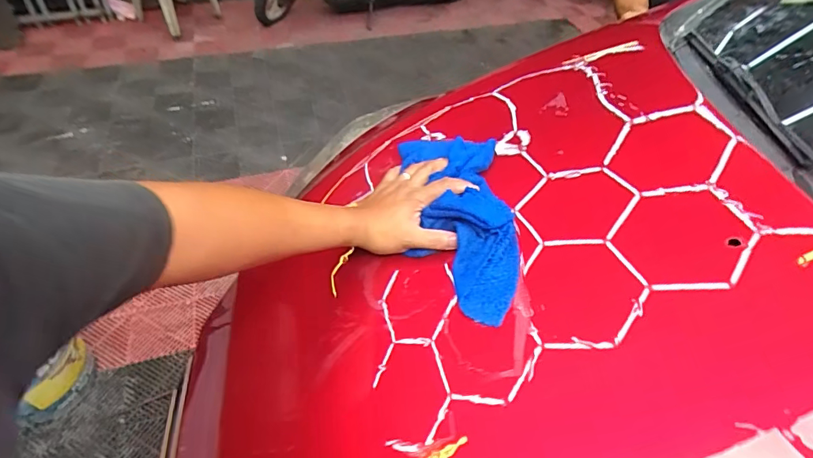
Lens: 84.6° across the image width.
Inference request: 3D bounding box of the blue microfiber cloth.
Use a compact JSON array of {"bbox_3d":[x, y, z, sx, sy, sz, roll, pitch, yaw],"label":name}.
[{"bbox_3d":[0.072,-0.032,0.566,0.121,0.059,0.316,-5,49,-6],"label":"blue microfiber cloth"}]

